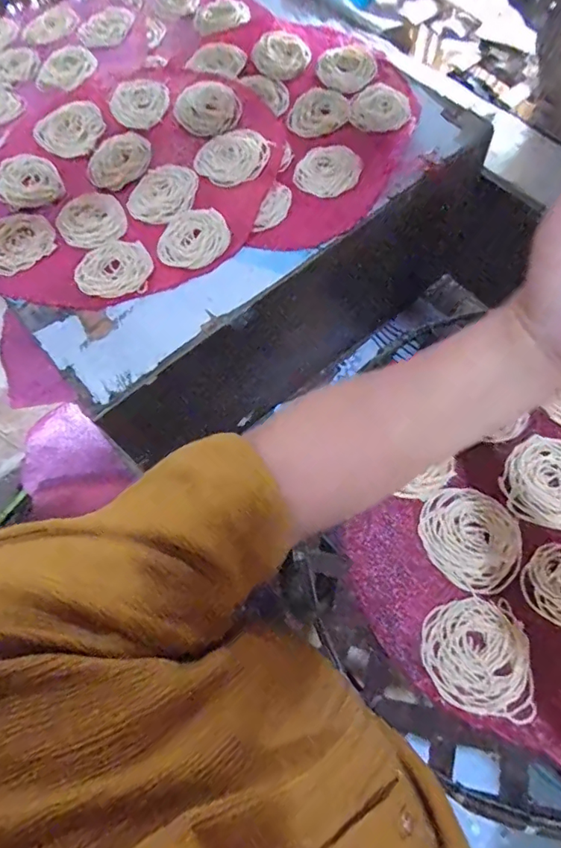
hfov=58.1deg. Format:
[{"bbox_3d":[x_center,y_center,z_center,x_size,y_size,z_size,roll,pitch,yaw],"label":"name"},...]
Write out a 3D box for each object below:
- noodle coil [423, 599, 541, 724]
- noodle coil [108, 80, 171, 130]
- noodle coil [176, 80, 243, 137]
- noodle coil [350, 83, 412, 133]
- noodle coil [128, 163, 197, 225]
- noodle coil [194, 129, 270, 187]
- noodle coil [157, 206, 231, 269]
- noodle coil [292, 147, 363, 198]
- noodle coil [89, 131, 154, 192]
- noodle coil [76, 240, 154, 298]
[{"bbox_3d":[0.145,0.170,0.372,0.076,0.006,0.076,7,70,5],"label":"noodle coil"},{"bbox_3d":[-0.166,-0.380,0.595,0.068,0.011,0.071,-1,69,2],"label":"noodle coil"},{"bbox_3d":[-0.081,-0.363,0.584,0.072,0.014,0.076,-1,69,2],"label":"noodle coil"},{"bbox_3d":[0.114,-0.361,0.576,0.063,0.008,0.065,-1,69,2],"label":"noodle coil"},{"bbox_3d":[-0.125,-0.247,0.537,0.070,0.011,0.072,-1,69,2],"label":"noodle coil"},{"bbox_3d":[-0.050,-0.291,0.547,0.070,0.007,0.086,37,75,14],"label":"noodle coil"},{"bbox_3d":[-0.087,-0.189,0.512,0.069,0.006,0.068,-1,69,2],"label":"noodle coil"},{"bbox_3d":[0.051,-0.271,0.540,0.073,0.004,0.068,-1,69,2],"label":"noodle coil"},{"bbox_3d":[-0.181,-0.297,0.568,0.063,0.009,0.090,6,70,5],"label":"noodle coil"},{"bbox_3d":[-0.165,-0.155,0.503,0.073,0.005,0.067,-1,69,2],"label":"noodle coil"}]

